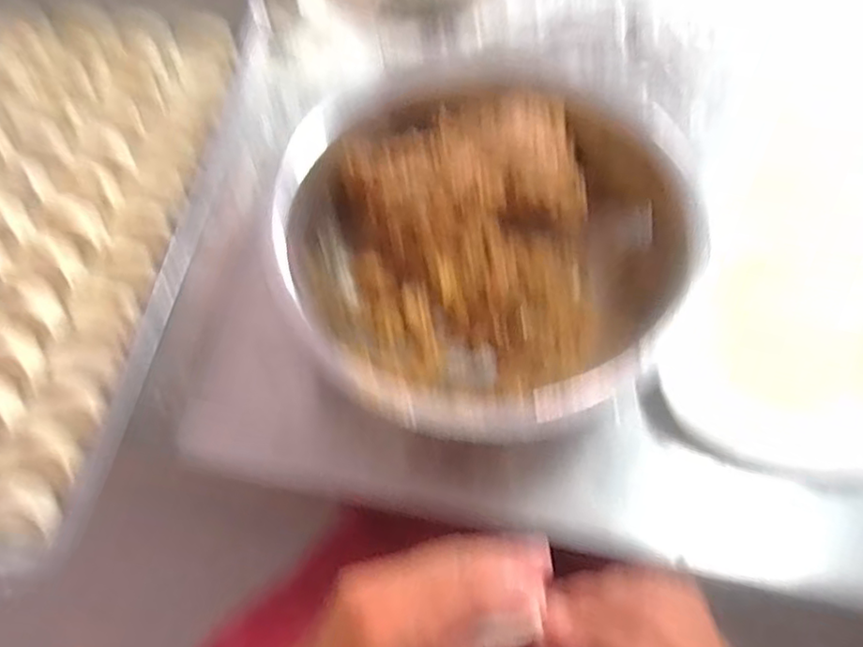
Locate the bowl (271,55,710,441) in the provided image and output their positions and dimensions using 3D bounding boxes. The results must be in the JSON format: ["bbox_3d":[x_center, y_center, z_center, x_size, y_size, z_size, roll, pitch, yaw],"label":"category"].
[{"bbox_3d":[0.050,-0.058,0.441,0.275,0.093,0.252,0,62,0],"label":"bowl"}]

